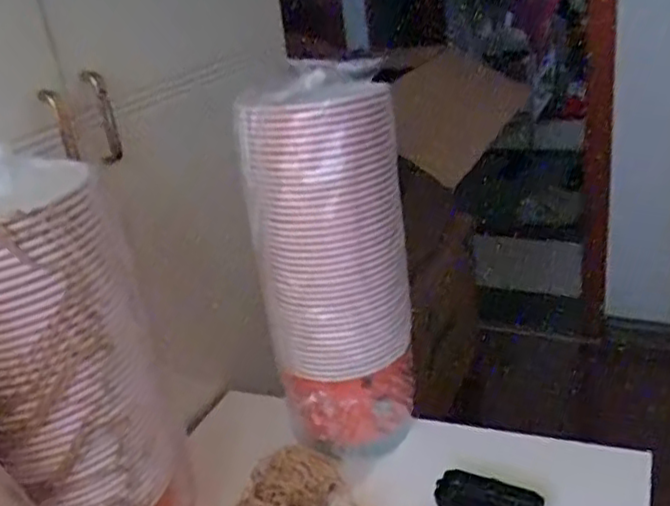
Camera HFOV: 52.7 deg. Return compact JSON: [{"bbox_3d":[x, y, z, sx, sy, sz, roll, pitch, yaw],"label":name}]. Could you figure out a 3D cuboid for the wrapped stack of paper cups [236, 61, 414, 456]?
[{"bbox_3d":[0.003,0.014,0.771,0.156,0.412,0.128,-6,25,4],"label":"wrapped stack of paper cups"}]

